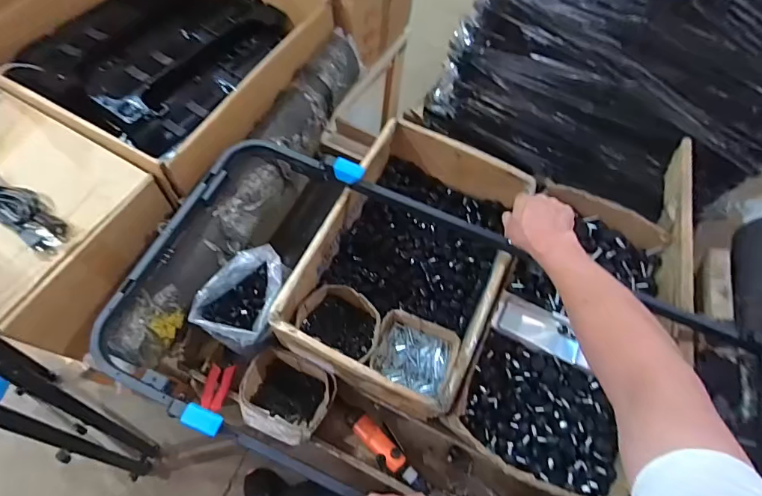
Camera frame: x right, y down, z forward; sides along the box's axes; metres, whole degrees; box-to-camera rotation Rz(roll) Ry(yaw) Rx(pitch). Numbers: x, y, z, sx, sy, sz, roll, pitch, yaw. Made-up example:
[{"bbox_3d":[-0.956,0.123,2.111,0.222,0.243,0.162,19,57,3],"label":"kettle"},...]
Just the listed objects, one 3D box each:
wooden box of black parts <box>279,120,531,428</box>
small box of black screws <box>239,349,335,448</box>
[{"bbox_3d":[0.068,0.023,0.893,0.347,0.165,0.530,25,65,8],"label":"wooden box of black parts"},{"bbox_3d":[-0.183,0.284,0.831,0.170,0.090,0.142,22,65,7],"label":"small box of black screws"}]

